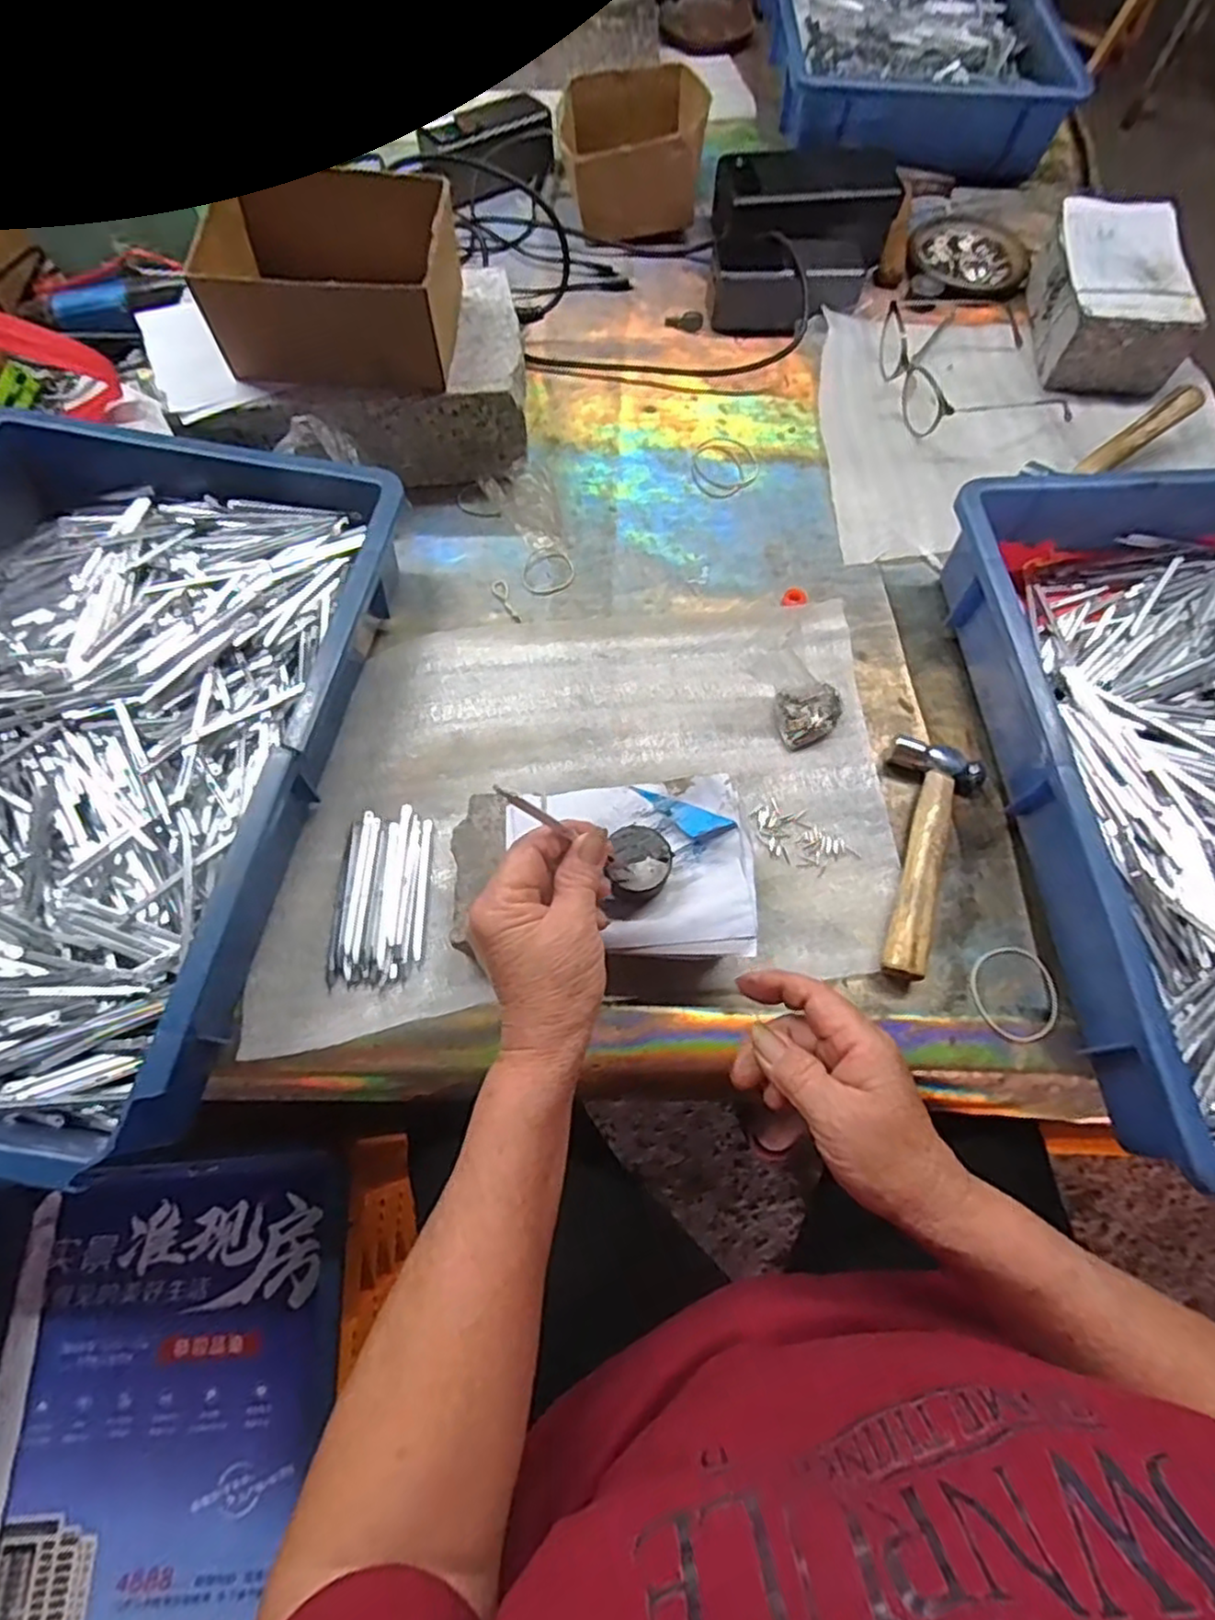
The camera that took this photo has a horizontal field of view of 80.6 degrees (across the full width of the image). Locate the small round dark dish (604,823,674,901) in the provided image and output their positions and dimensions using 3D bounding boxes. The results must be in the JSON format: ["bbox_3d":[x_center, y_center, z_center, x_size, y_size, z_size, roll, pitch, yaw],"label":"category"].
[{"bbox_3d":[0.018,0.027,0.390,0.034,0.026,0.038,16,67,6],"label":"small round dark dish"}]

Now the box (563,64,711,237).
[{"bbox_3d":[0.027,-0.638,0.693,0.130,0.064,0.138,-6,67,-4],"label":"box"}]

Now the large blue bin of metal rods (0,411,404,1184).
[{"bbox_3d":[-0.314,-0.040,0.422,0.283,0.072,0.418,9,67,3],"label":"large blue bin of metal rods"}]

